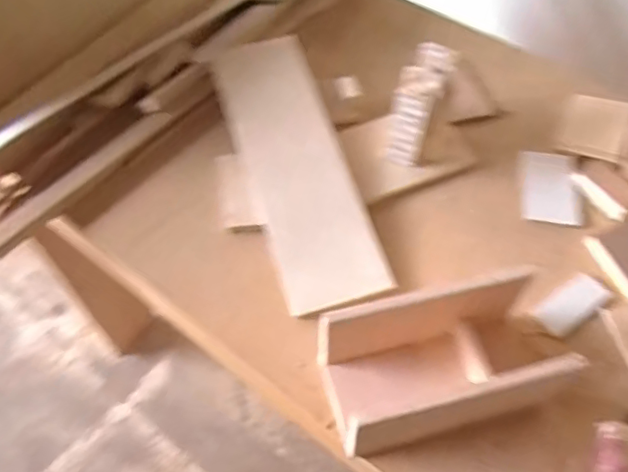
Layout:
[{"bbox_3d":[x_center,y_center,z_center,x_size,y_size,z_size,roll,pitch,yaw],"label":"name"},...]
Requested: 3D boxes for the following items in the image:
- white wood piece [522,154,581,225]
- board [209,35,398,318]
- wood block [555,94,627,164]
[{"bbox_3d":[0.253,-0.052,0.615,0.054,0.008,0.090,8,57,6],"label":"white wood piece"},{"bbox_3d":[-0.021,-0.080,0.610,0.106,0.012,0.333,-20,66,-2],"label":"board"},{"bbox_3d":[0.317,-0.121,0.639,0.074,0.019,0.082,21,59,14],"label":"wood block"}]

